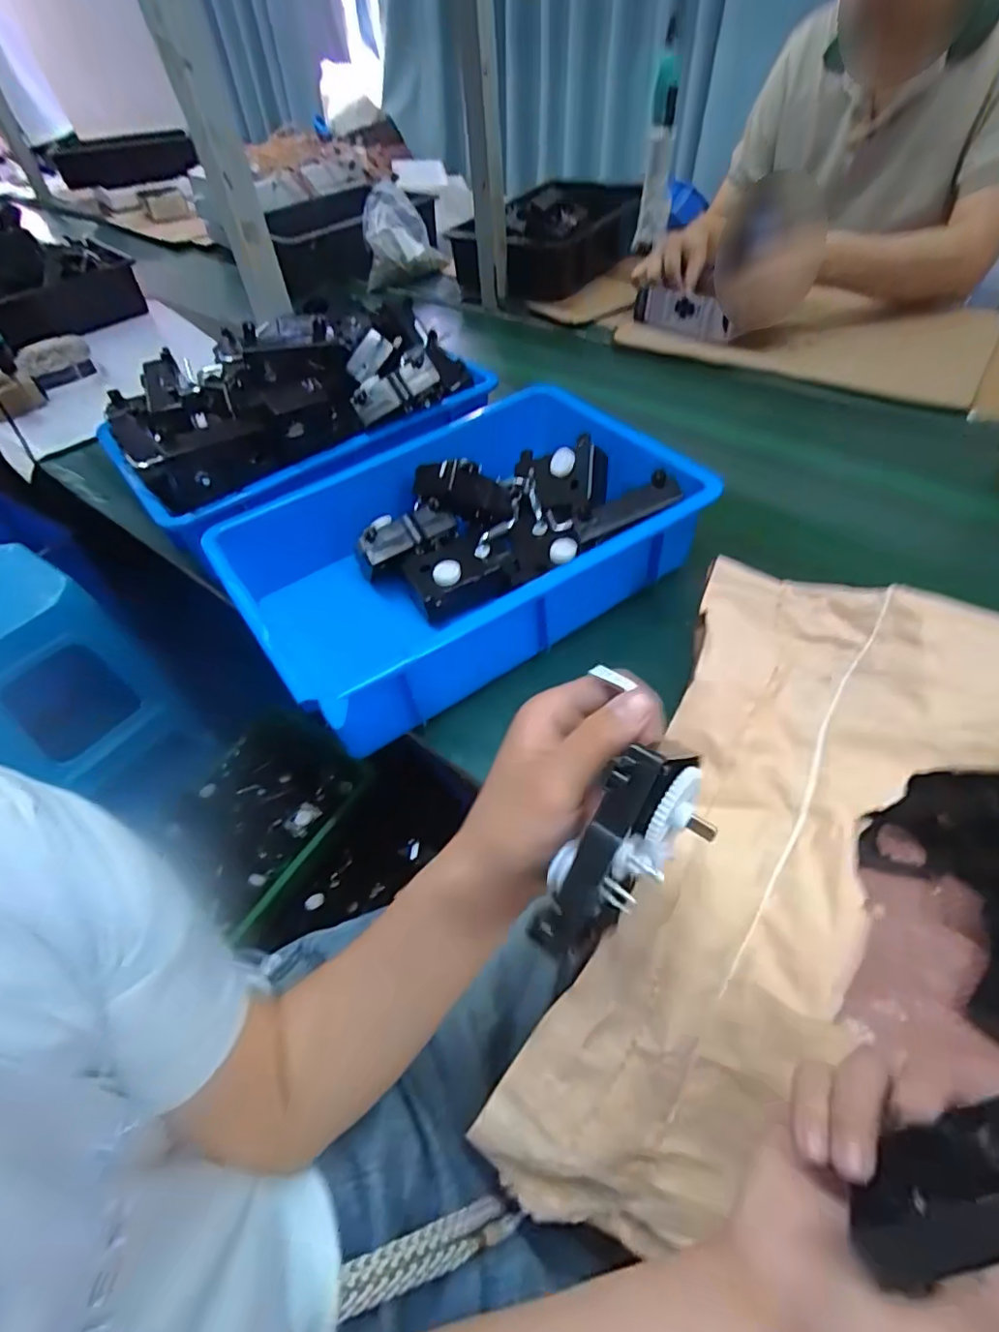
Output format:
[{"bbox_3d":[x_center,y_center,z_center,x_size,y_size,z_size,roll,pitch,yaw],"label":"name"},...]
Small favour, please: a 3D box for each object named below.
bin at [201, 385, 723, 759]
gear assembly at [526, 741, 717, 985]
[{"bbox_3d":[-0.043,-0.131,0.564,0.387,0.105,0.298,-27,53,-18],"label":"bin"},{"bbox_3d":[0.054,0.084,0.254,0.041,0.109,0.044,34,16,28],"label":"gear assembly"}]

